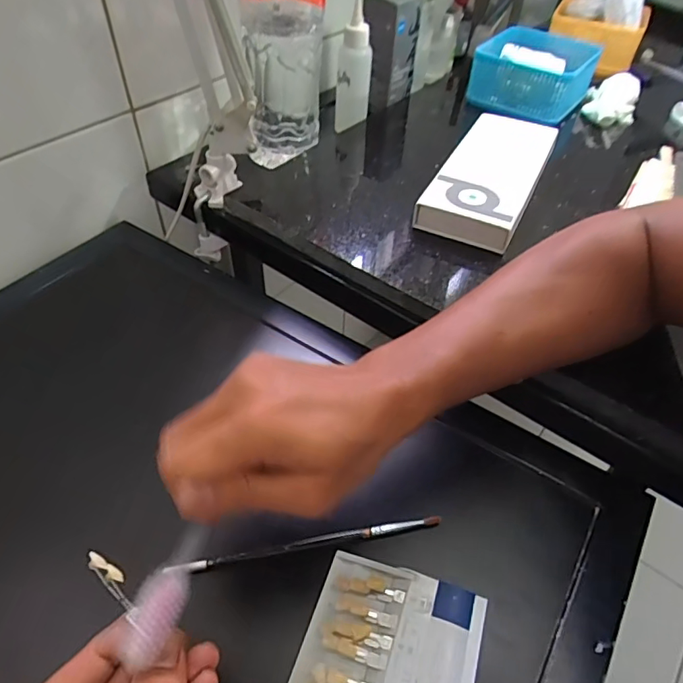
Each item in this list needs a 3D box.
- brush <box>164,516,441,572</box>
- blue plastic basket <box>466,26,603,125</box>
[{"bbox_3d":[-0.023,0.140,0.352,0.187,0.008,0.007,-6,48,-8],"label":"brush"},{"bbox_3d":[0.253,-0.355,0.677,0.142,0.069,0.132,20,50,16],"label":"blue plastic basket"}]

